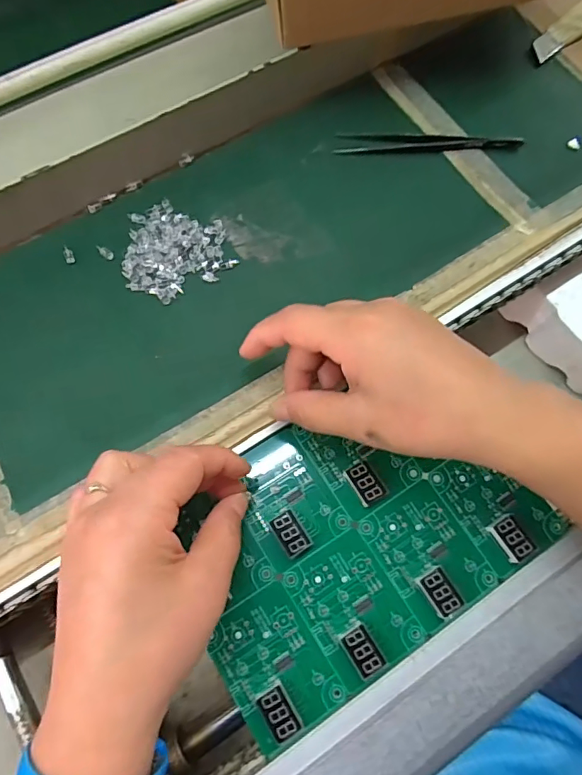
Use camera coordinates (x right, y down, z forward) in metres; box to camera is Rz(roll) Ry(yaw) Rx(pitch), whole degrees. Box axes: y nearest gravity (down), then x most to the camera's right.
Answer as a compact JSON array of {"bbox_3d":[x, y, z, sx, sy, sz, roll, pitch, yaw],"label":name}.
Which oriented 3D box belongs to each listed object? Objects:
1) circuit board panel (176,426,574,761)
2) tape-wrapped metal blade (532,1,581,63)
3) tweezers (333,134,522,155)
[{"bbox_3d":[0.036,0.081,0.280,0.194,0.014,0.133,-31,76,-11],"label":"circuit board panel"},{"bbox_3d":[0.226,-0.289,0.392,0.098,0.015,0.023,-39,78,-13],"label":"tape-wrapped metal blade"},{"bbox_3d":[0.100,-0.176,0.354,0.134,0.007,0.017,0,72,-2],"label":"tweezers"}]

